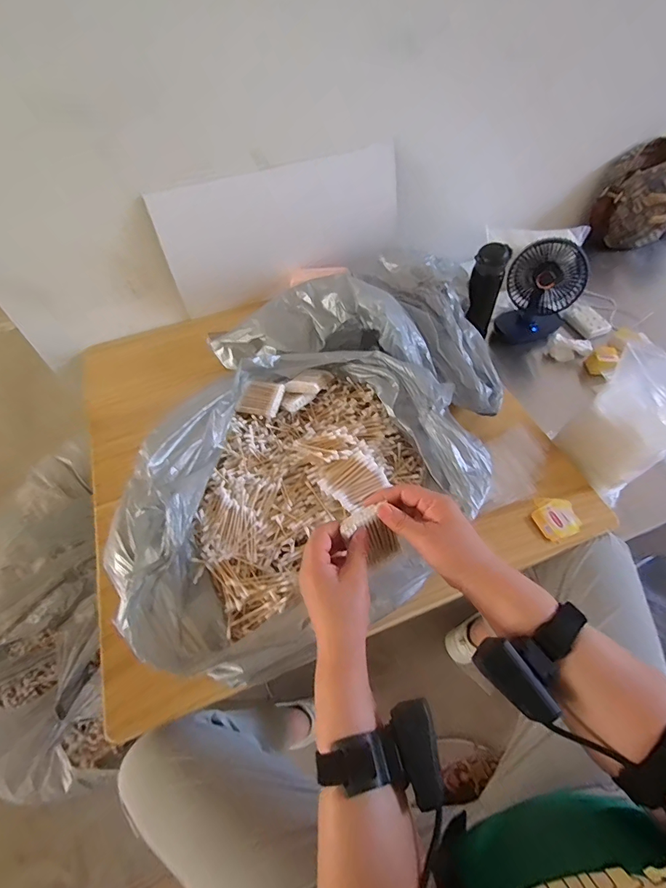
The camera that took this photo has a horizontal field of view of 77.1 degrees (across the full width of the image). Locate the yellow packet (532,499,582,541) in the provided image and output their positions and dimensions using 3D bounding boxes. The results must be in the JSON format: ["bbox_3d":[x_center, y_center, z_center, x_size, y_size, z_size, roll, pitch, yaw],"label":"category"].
[{"bbox_3d":[0.348,0.114,0.652,0.069,0.006,0.066,-18,55,-9],"label":"yellow packet"}]

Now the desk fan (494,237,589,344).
[{"bbox_3d":[0.443,-0.322,0.896,0.151,0.201,0.082,4,55,7],"label":"desk fan"}]

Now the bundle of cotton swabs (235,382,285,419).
[{"bbox_3d":[-0.113,-0.071,0.650,0.070,0.011,0.054,11,76,17],"label":"bundle of cotton swabs"}]

